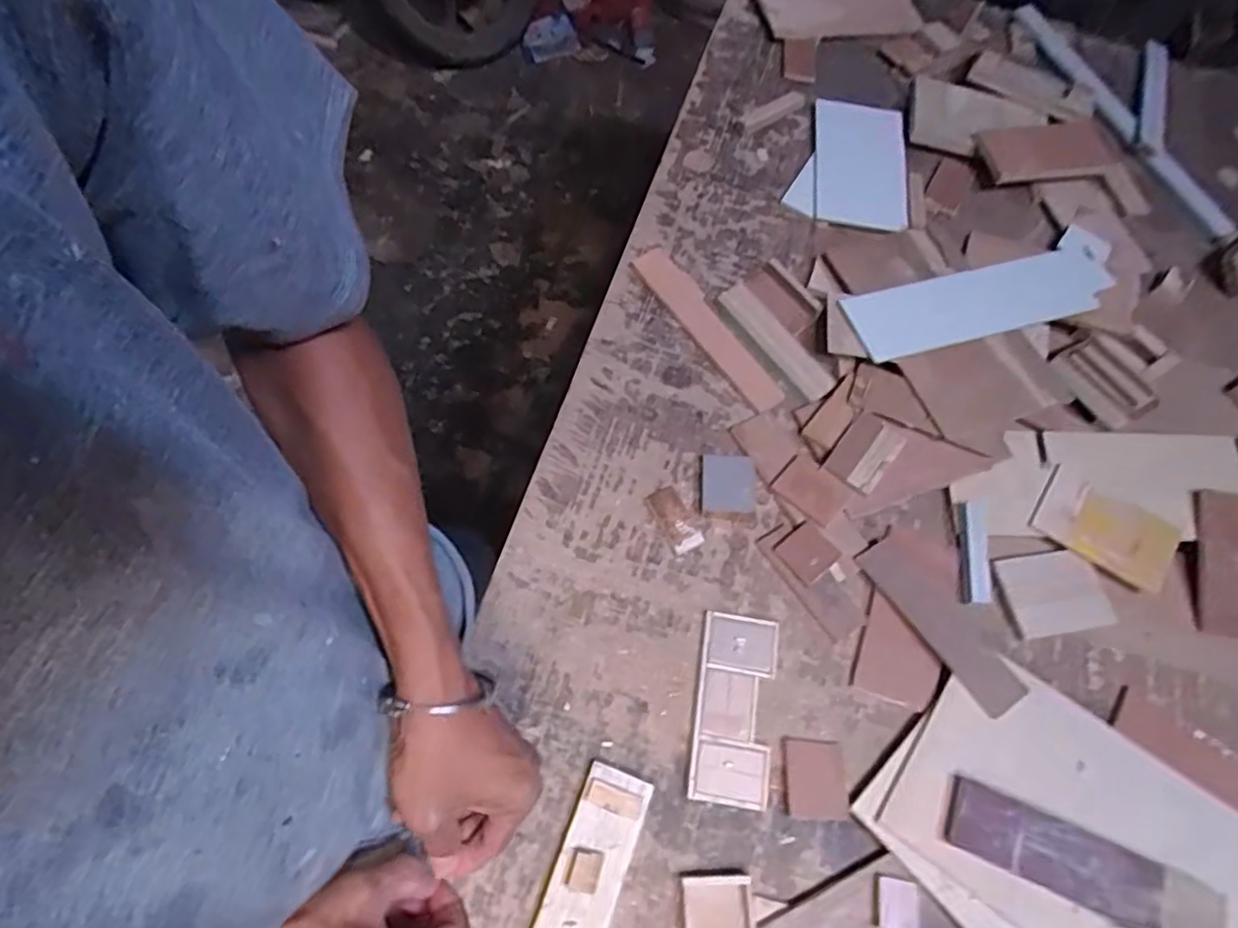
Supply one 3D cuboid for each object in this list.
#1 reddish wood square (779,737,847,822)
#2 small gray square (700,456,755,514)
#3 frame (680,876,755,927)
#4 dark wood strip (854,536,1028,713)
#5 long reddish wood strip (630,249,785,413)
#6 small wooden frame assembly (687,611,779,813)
[{"bbox_3d":[0.164,0.264,0.561,0.051,0.004,0.060,3,66,-2],"label":"reddish wood square"},{"bbox_3d":[0.106,0.021,0.654,0.051,0.014,0.057,5,66,-1],"label":"small gray square"},{"bbox_3d":[0.076,0.353,0.514,0.053,0.018,0.063,0,67,-3],"label":"frame"},{"bbox_3d":[0.292,0.143,0.610,0.050,0.009,0.169,-28,67,-21],"label":"dark wood strip"},{"bbox_3d":[0.098,-0.152,0.738,0.045,0.007,0.226,-32,72,-16],"label":"long reddish wood strip"},{"bbox_3d":[0.100,0.211,0.581,0.065,0.012,0.153,10,66,1],"label":"small wooden frame assembly"}]

